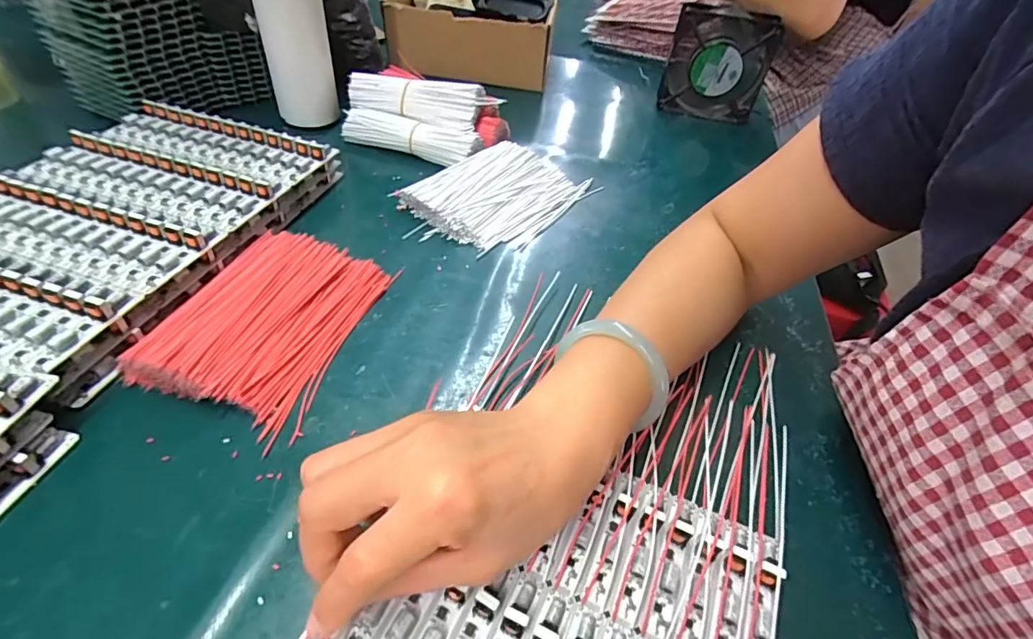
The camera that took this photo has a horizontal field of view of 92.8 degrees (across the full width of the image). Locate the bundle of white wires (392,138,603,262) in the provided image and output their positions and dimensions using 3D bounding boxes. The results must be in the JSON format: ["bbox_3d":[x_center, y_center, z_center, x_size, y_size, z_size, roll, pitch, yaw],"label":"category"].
[{"bbox_3d":[-0.018,-0.122,0.473,0.122,0.025,0.169,29,49,20],"label":"bundle of white wires"}]

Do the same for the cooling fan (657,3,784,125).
[{"bbox_3d":[0.251,-0.318,0.616,0.122,0.122,0.038,15,46,8],"label":"cooling fan"}]

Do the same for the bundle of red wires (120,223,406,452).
[{"bbox_3d":[-0.168,-0.003,0.334,0.115,0.020,0.150,12,45,5],"label":"bundle of red wires"}]

